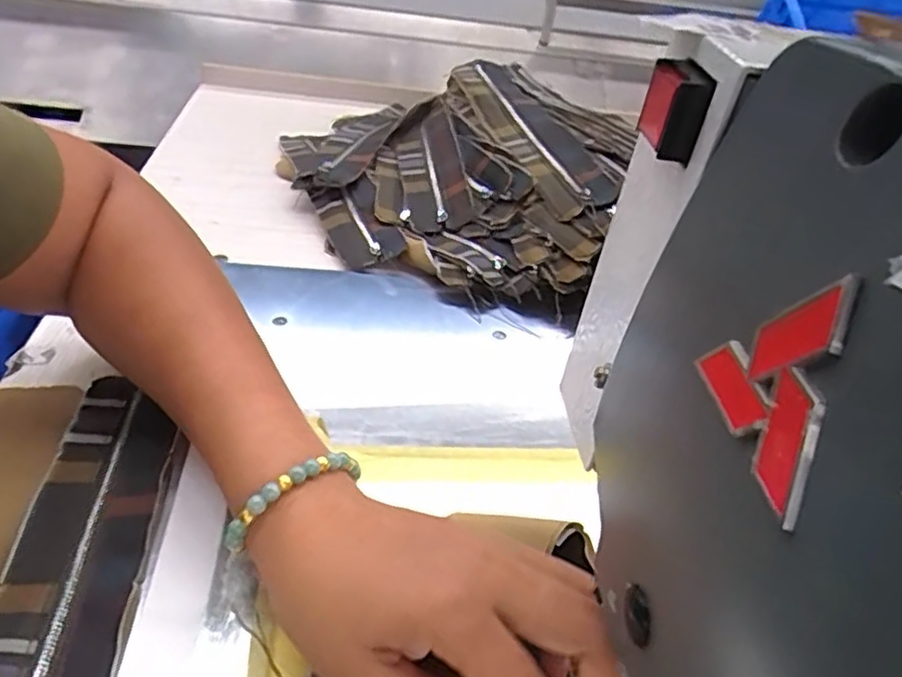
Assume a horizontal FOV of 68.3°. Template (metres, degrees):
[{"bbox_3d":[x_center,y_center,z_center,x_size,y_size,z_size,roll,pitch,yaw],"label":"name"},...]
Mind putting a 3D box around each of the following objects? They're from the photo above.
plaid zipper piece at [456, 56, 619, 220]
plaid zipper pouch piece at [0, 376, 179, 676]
[{"bbox_3d":[0.067,-0.182,0.574,0.062,0.016,0.250,-21,50,-9],"label":"plaid zipper piece"},{"bbox_3d":[-0.159,0.107,0.274,0.054,0.011,0.242,1,40,-10],"label":"plaid zipper pouch piece"}]

